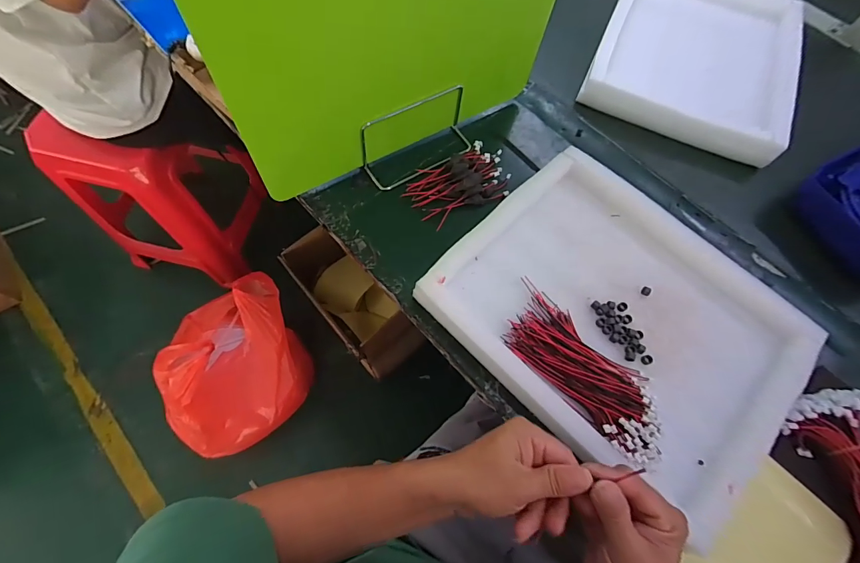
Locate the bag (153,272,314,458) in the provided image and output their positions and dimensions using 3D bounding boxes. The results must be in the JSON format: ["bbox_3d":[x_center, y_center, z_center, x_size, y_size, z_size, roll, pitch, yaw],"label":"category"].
[{"bbox_3d":[-0.483,0.190,0.998,0.289,0.277,0.381,-26,71,-13],"label":"bag"}]

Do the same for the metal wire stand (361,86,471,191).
[{"bbox_3d":[-0.012,-0.188,0.532,0.157,0.080,0.065,-26,71,-13],"label":"metal wire stand"}]

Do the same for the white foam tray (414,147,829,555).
[{"bbox_3d":[0.211,0.034,0.452,0.302,0.042,0.366,-41,75,-17],"label":"white foam tray"}]

